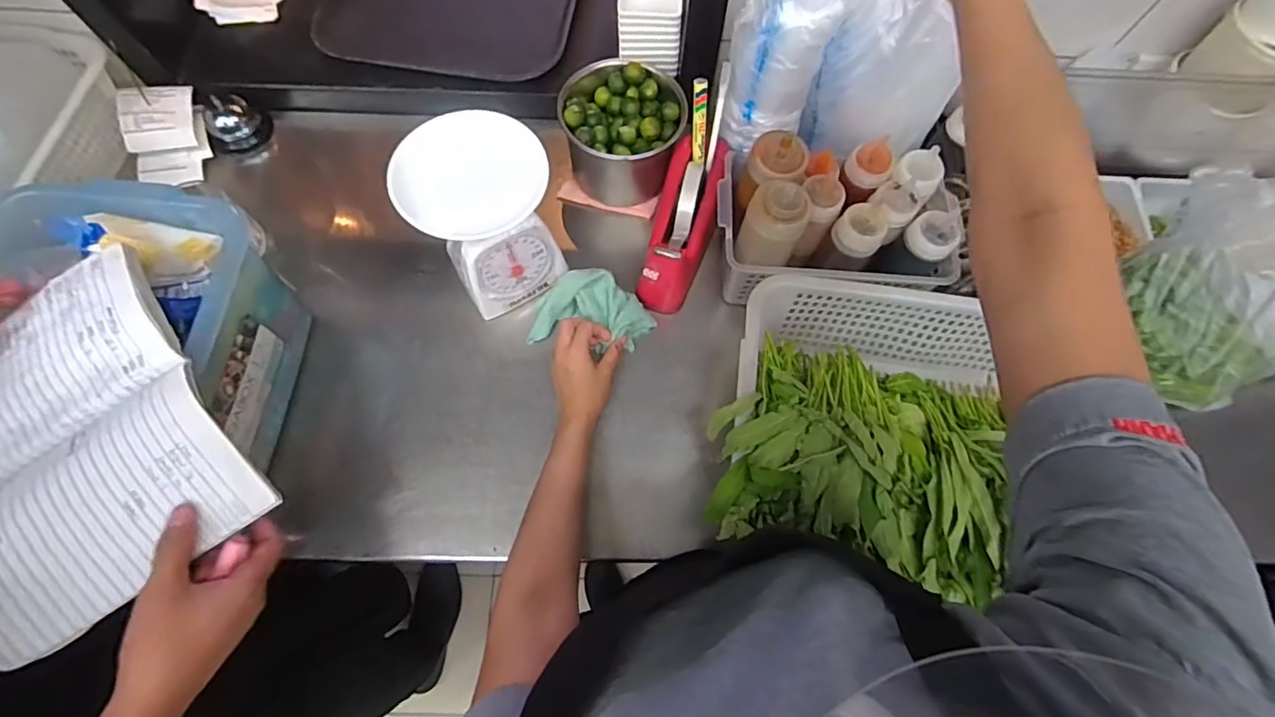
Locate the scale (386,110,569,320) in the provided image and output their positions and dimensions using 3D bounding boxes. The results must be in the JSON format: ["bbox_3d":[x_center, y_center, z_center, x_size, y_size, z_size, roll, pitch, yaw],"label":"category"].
[{"bbox_3d":[-0.172,-0.158,0.630,0.148,0.179,0.138,-27,73,-11],"label":"scale"}]

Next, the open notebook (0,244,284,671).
[{"bbox_3d":[-0.440,0.061,0.423,0.198,0.041,0.262,-35,74,-14],"label":"open notebook"}]

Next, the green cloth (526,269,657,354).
[{"bbox_3d":[-0.052,-0.059,0.669,0.141,0.035,0.092,12,69,2],"label":"green cloth"}]

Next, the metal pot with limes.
[{"bbox_3d":[-0.019,-0.293,0.709,0.147,0.117,0.134,1,69,-2],"label":"metal pot with limes"}]

